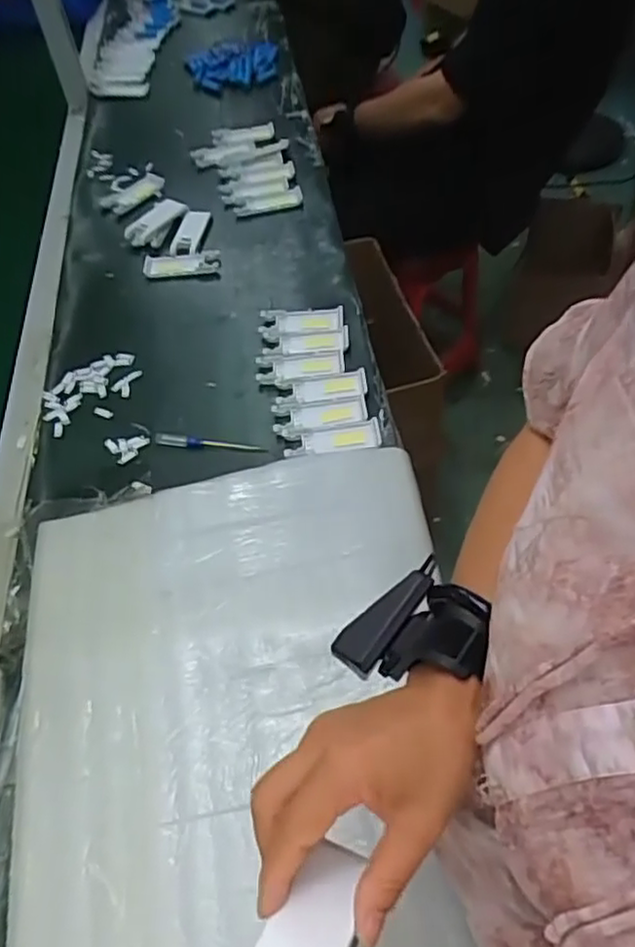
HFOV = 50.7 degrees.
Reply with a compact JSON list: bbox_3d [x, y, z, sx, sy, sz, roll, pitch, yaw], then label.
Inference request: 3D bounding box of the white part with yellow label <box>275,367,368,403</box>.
[{"bbox_3d":[0.005,-0.101,0.783,0.104,0.011,0.039,-7,52,0],"label":"white part with yellow label"}]

